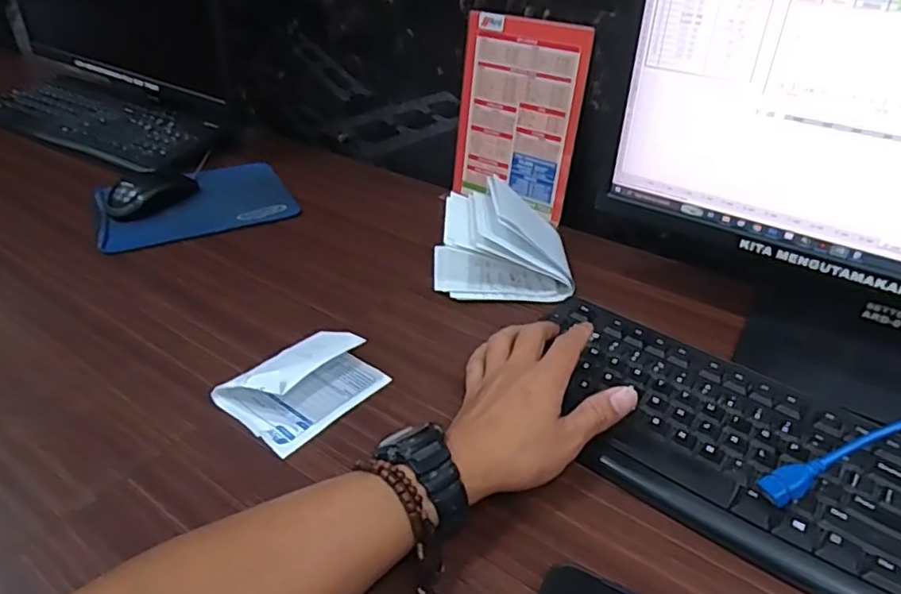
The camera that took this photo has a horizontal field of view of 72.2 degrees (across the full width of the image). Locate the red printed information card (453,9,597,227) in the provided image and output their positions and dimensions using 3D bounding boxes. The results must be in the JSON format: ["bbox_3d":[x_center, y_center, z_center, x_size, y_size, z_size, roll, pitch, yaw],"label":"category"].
[{"bbox_3d":[0.075,-0.205,0.702,0.149,0.203,0.007,22,30,28],"label":"red printed information card"}]

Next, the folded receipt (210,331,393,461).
[{"bbox_3d":[-0.114,0.058,0.468,0.085,0.043,0.106,25,45,31],"label":"folded receipt"}]

